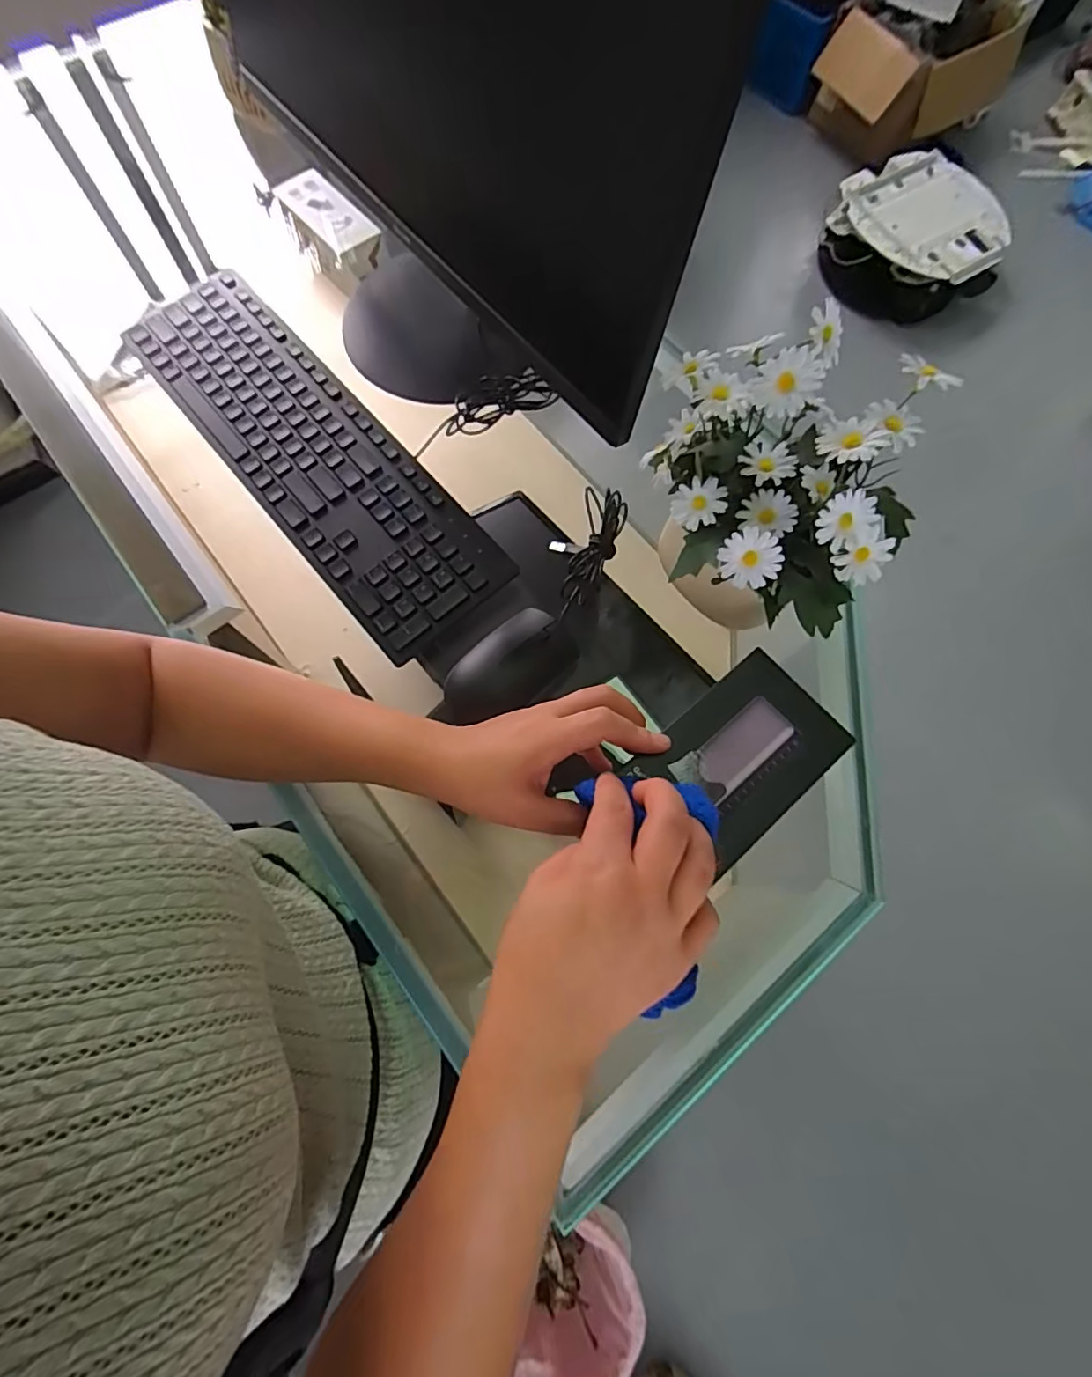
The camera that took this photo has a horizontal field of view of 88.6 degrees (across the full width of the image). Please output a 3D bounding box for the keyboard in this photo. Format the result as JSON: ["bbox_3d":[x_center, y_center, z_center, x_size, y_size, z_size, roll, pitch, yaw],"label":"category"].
[{"bbox_3d":[-0.203,-0.206,0.484,0.122,0.024,0.414,-39,76,-11],"label":"keyboard"}]

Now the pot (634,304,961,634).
[{"bbox_3d":[0.147,-0.122,0.375,0.155,0.162,0.143,11,73,4],"label":"pot"}]

